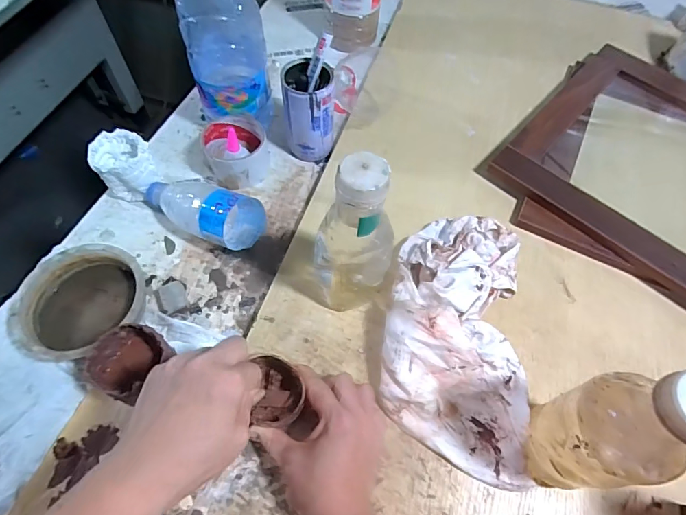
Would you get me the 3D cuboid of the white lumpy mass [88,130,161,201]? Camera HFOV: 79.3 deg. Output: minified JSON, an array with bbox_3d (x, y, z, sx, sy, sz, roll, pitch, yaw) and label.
[{"bbox_3d":[-0.271,-0.113,0.518,0.063,0.064,0.065,1,61,-2],"label":"white lumpy mass"}]

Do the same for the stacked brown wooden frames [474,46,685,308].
[{"bbox_3d":[0.491,-0.083,0.540,0.512,0.037,0.384,34,65,15],"label":"stacked brown wooden frames"}]

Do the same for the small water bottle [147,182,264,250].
[{"bbox_3d":[-0.170,-0.059,0.491,0.149,0.073,0.067,25,63,11],"label":"small water bottle"}]

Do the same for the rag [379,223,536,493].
[{"bbox_3d":[0.118,0.069,0.424,0.145,0.064,0.272,11,61,4],"label":"rag"}]

